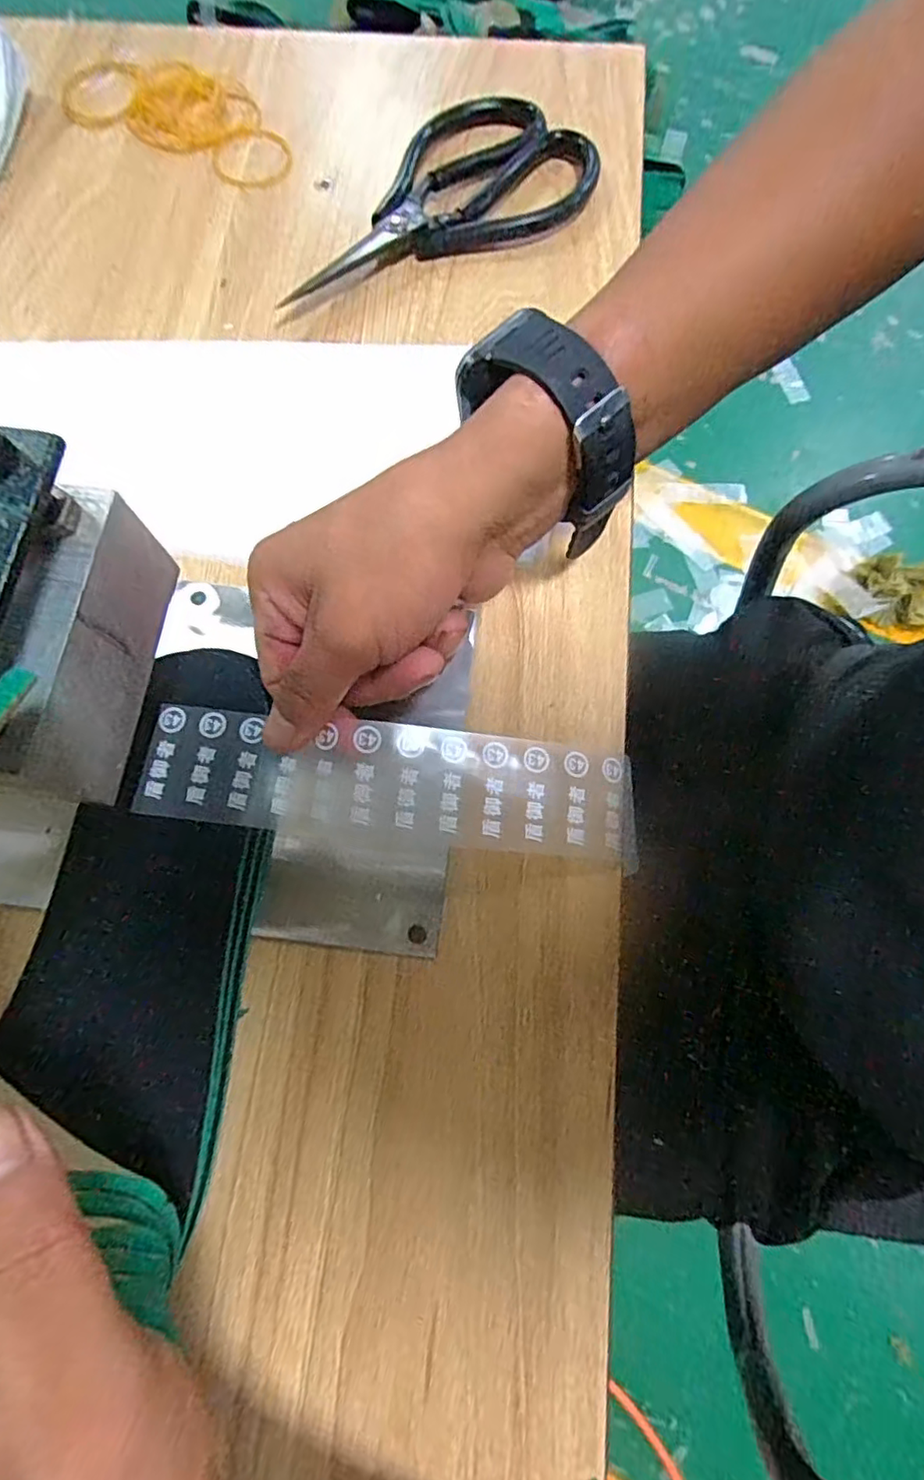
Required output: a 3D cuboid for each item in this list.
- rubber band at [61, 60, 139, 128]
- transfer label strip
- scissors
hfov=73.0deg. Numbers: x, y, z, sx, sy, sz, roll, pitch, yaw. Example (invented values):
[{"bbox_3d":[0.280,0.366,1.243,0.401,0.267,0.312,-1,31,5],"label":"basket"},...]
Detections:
[{"bbox_3d":[-0.210,-0.375,0.361,0.042,0.004,0.055,2,74,1],"label":"rubber band"},{"bbox_3d":[-0.026,0.015,0.234,0.185,0.020,0.043,6,74,-1],"label":"transfer label strip"},{"bbox_3d":[-0.020,-0.286,0.328,0.181,0.012,0.091,-23,75,-6],"label":"scissors"}]

